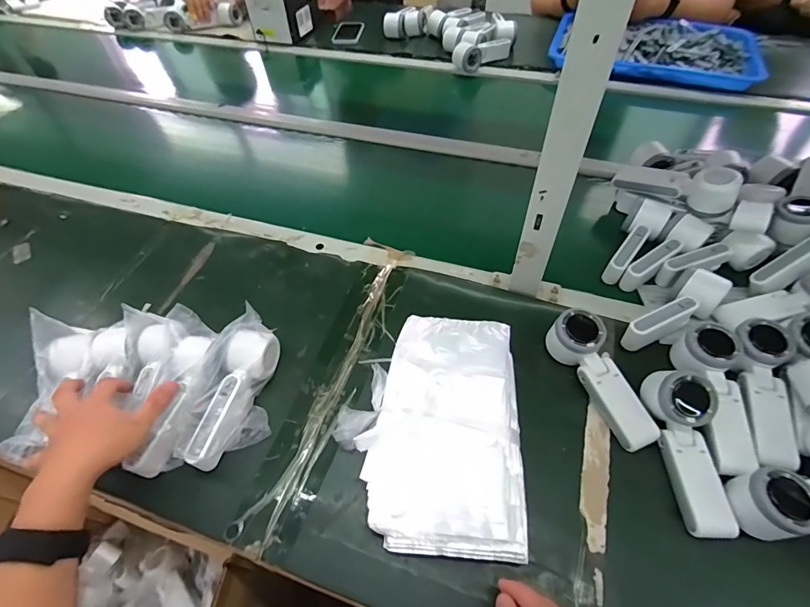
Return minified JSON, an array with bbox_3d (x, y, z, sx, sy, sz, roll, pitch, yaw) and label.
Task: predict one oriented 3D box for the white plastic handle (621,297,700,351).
[{"bbox_3d":[0.325,0.022,0.524,0.104,0.038,0.027,-21,55,-13],"label":"white plastic handle"}]

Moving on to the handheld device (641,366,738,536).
[{"bbox_3d":[0.301,0.147,0.431,0.060,0.073,0.166,-1,53,1],"label":"handheld device"}]

